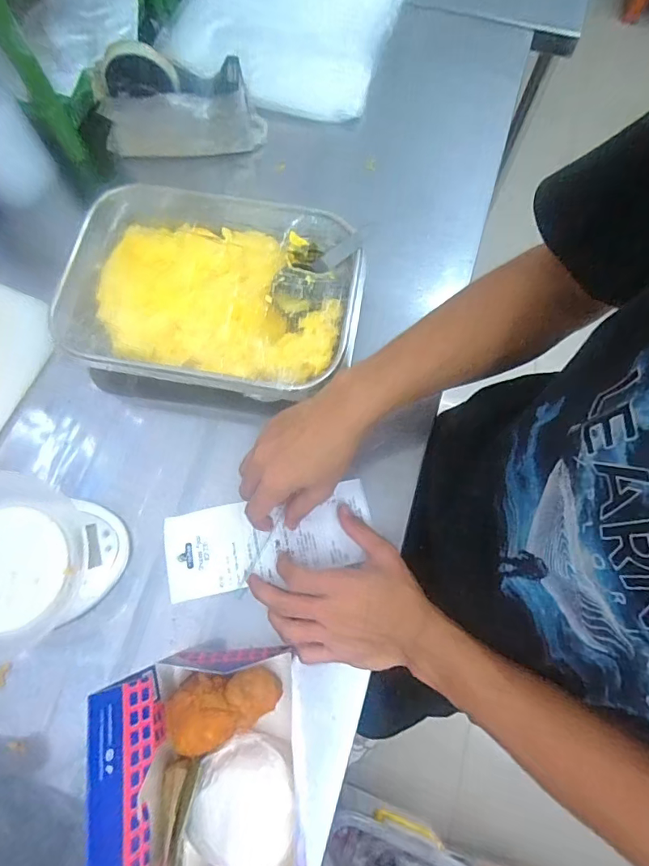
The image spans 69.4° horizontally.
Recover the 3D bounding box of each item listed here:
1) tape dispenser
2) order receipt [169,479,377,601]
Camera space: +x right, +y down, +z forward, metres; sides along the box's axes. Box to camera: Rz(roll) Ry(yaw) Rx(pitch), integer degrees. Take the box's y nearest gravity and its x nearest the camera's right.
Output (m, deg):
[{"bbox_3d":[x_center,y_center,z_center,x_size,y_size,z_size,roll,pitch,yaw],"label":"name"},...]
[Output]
[{"bbox_3d":[-0.174,-0.401,0.558,0.195,0.102,0.076,-9,72,-3],"label":"tape dispenser"},{"bbox_3d":[-0.053,0.101,0.453,0.196,0.010,0.078,-11,76,-5],"label":"order receipt"}]

